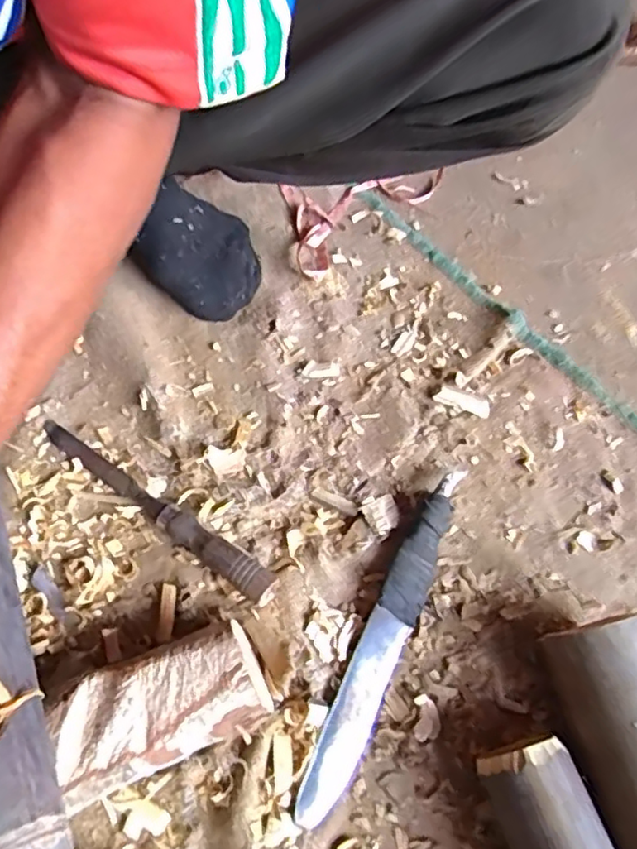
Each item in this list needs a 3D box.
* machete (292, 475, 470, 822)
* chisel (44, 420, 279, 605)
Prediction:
[{"bbox_3d":[0.052,0.161,0.471,0.037,0.021,0.276,24,68,7],"label":"machete"},{"bbox_3d":[-0.137,0.065,0.503,0.243,0.025,0.022,34,70,11],"label":"chisel"}]

